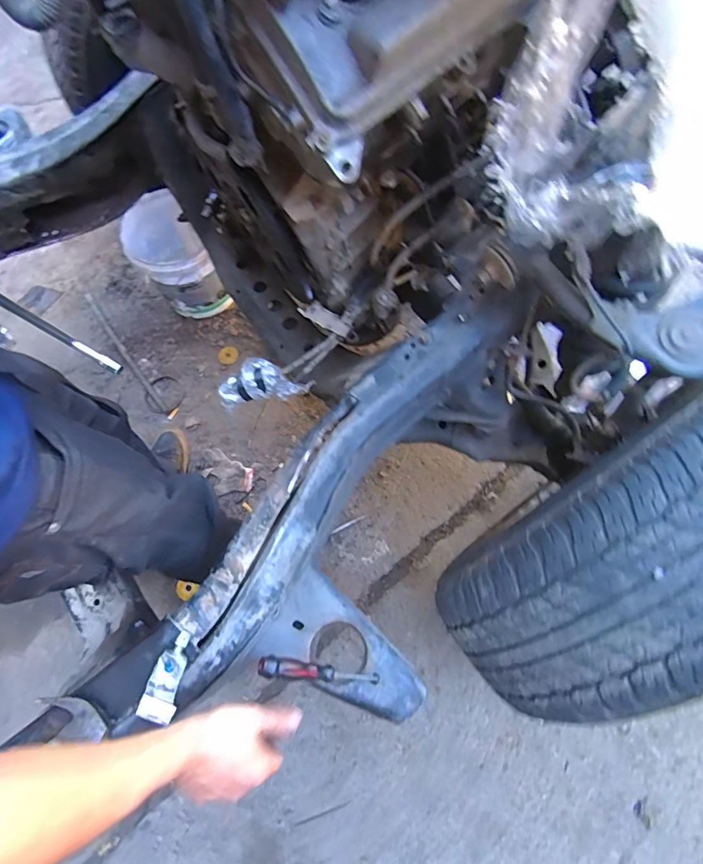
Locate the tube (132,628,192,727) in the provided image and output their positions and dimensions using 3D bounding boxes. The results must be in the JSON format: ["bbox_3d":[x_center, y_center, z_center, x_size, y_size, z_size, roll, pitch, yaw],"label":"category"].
[{"bbox_3d":[-0.236,0.315,0.598,0.043,0.016,0.102,15,76,10],"label":"tube"}]

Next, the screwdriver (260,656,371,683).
[{"bbox_3d":[-0.045,0.319,0.613,0.163,0.022,0.025,24,67,-28],"label":"screwdriver"}]

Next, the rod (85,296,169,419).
[{"bbox_3d":[-0.691,-0.244,1.405,0.023,0.012,0.499,-37,73,-6],"label":"rod"}]

